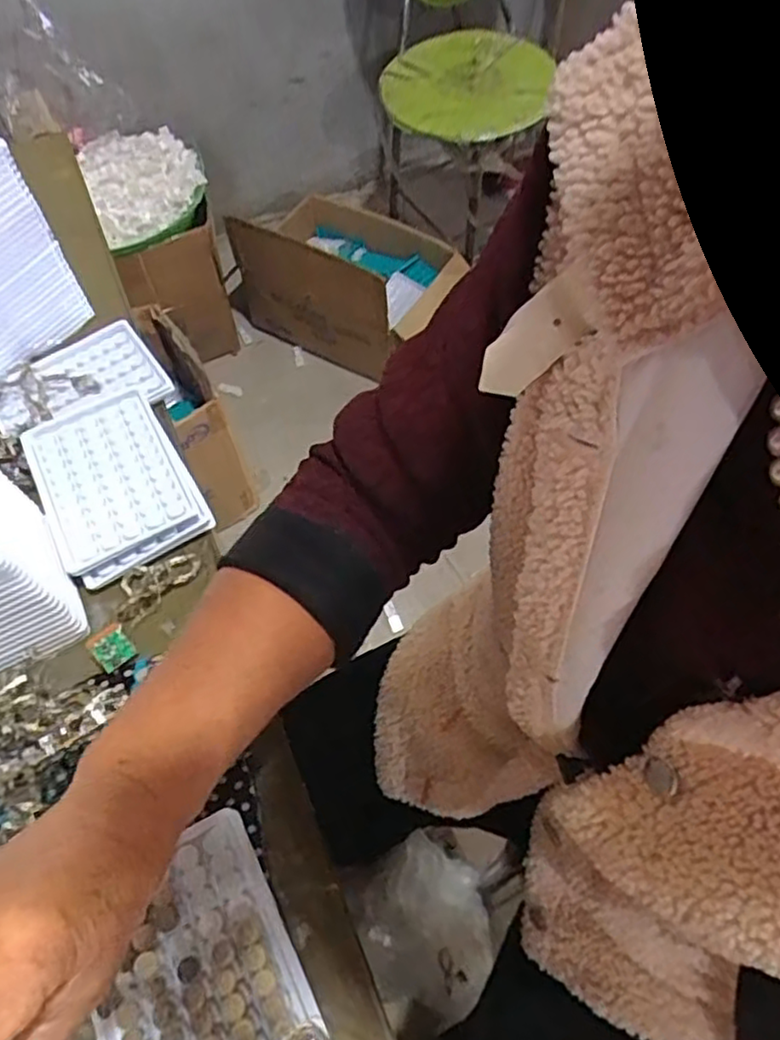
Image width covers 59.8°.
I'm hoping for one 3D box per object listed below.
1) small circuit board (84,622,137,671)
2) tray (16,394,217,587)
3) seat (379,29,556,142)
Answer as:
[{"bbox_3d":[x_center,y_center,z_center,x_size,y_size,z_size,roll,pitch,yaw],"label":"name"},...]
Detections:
[{"bbox_3d":[-0.179,0.081,0.435,0.022,0.004,0.026,-33,83,-35],"label":"small circuit board"},{"bbox_3d":[-0.202,-0.029,0.494,0.098,0.017,0.138,-28,62,-14],"label":"tray"},{"bbox_3d":[0.150,-0.839,1.284,0.295,0.058,0.350,13,61,10],"label":"seat"}]

